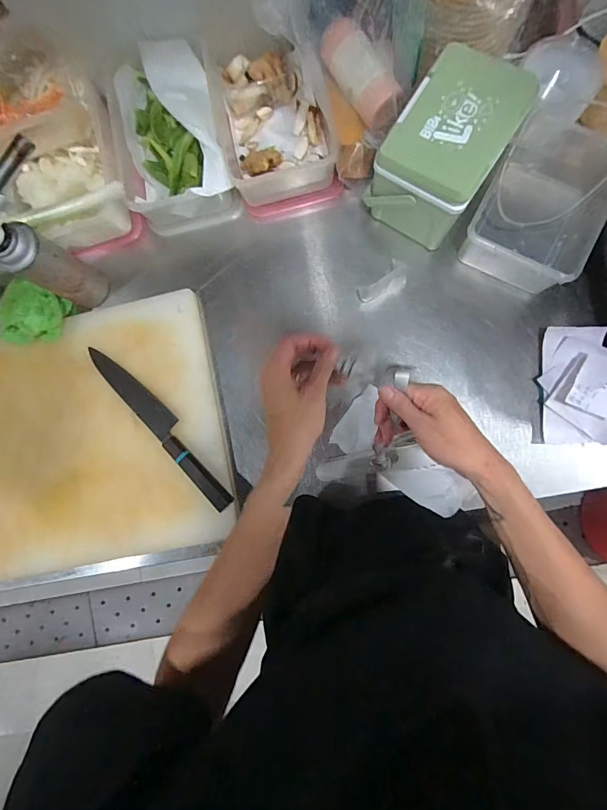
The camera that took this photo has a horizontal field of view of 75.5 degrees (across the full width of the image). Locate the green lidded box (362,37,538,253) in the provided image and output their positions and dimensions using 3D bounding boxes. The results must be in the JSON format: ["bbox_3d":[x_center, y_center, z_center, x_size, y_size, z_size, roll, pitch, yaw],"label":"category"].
[{"bbox_3d":[0.192,-0.339,0.536,0.135,0.133,0.175,36,89,7],"label":"green lidded box"}]

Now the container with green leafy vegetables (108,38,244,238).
[{"bbox_3d":[-0.211,-0.418,0.621,0.161,0.093,0.259,-16,84,4],"label":"container with green leafy vegetables"}]

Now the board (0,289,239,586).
[{"bbox_3d":[-0.414,0.066,0.620,0.585,0.032,0.399,-13,84,4],"label":"board"}]

